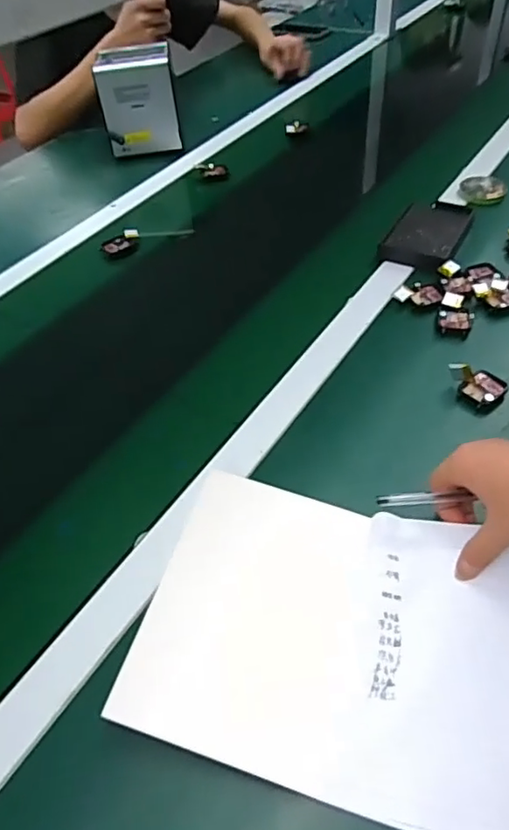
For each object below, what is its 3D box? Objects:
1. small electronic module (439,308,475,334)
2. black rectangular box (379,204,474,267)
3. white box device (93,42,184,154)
[{"bbox_3d":[0.229,-0.107,0.656,0.037,0.009,0.037,7,48,12],"label":"small electronic module"},{"bbox_3d":[0.235,-0.246,0.774,0.088,0.021,0.150,19,51,21],"label":"black rectangular box"},{"bbox_3d":[-0.194,-0.536,0.989,0.135,0.145,0.082,-12,47,-6],"label":"white box device"}]

